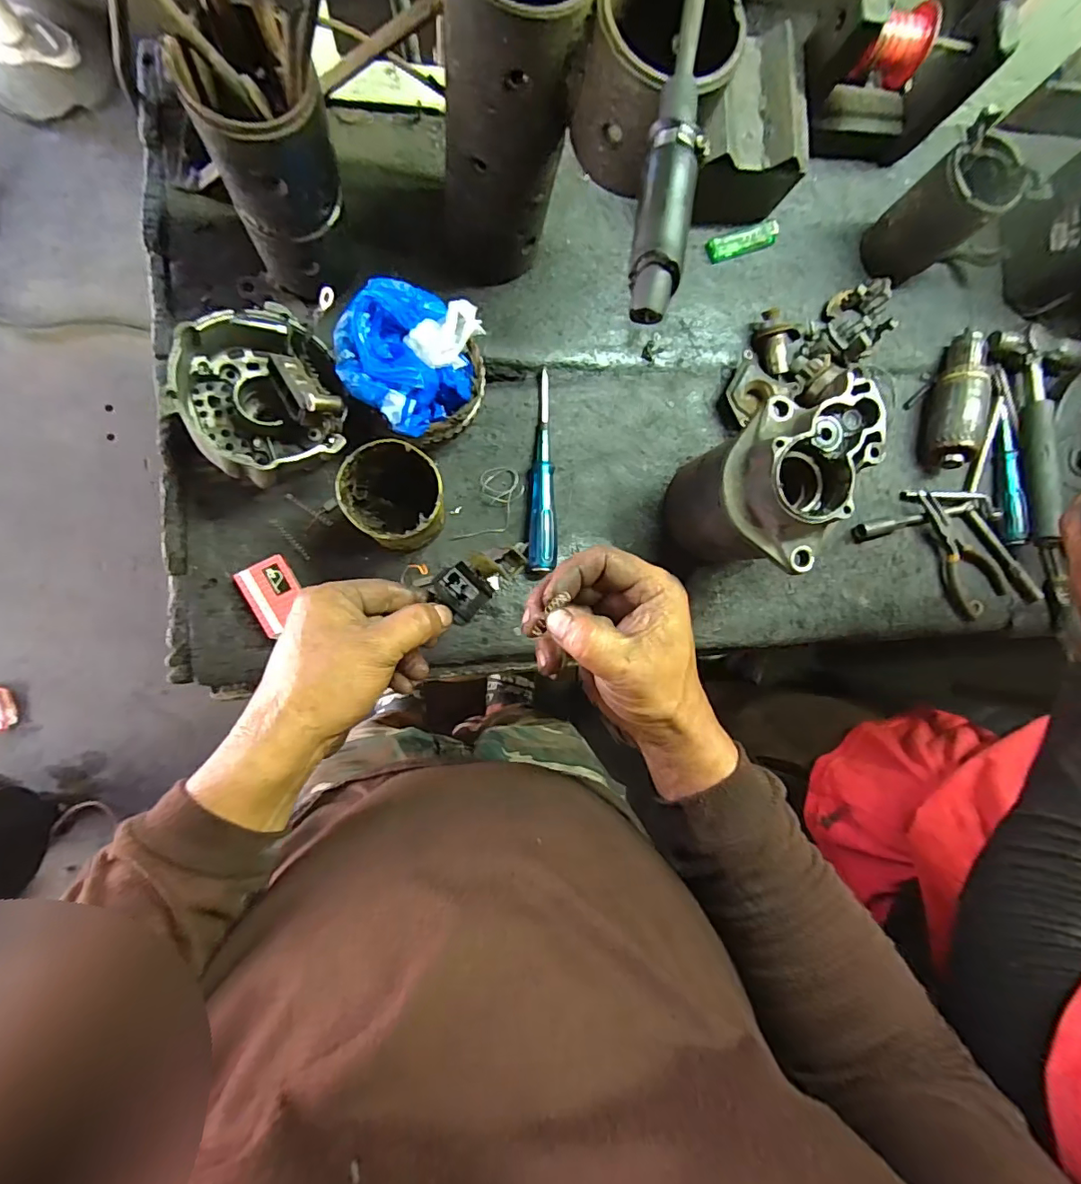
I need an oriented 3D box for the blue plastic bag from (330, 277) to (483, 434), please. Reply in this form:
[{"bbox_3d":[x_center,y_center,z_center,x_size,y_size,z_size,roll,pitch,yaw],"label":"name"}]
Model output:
[{"bbox_3d":[-0.106,-0.195,0.423,0.120,0.049,0.107,-42,94,-9],"label":"blue plastic bag"}]

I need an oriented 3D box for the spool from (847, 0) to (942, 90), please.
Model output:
[{"bbox_3d":[0.304,-0.479,0.454,0.057,0.044,0.043,1,87,-9],"label":"spool"}]

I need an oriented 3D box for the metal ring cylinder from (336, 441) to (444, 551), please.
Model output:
[{"bbox_3d":[-0.121,-0.074,0.439,0.075,0.114,0.071,0,87,-9],"label":"metal ring cylinder"}]

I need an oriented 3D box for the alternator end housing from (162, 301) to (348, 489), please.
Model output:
[{"bbox_3d":[-0.222,-0.157,0.428,0.120,0.095,0.125,-12,89,-10],"label":"alternator end housing"}]

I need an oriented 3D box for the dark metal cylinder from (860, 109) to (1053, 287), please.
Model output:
[{"bbox_3d":[0.394,-0.373,0.516,0.080,0.119,0.079,-31,92,-9],"label":"dark metal cylinder"}]

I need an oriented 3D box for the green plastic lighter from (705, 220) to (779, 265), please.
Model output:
[{"bbox_3d":[0.212,-0.366,0.544,0.077,0.016,0.024,-21,91,-10],"label":"green plastic lighter"}]

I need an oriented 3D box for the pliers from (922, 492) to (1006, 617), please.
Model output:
[{"bbox_3d":[0.447,-0.044,0.562,0.062,0.023,0.144,-36,93,-9],"label":"pliers"}]

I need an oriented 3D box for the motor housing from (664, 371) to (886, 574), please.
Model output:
[{"bbox_3d":[0.188,-0.097,0.459,0.104,0.161,0.139,27,83,-7],"label":"motor housing"}]

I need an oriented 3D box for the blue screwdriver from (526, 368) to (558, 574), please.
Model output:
[{"bbox_3d":[0.006,-0.113,0.503,0.027,0.022,0.191,5,86,-9],"label":"blue screwdriver"}]

